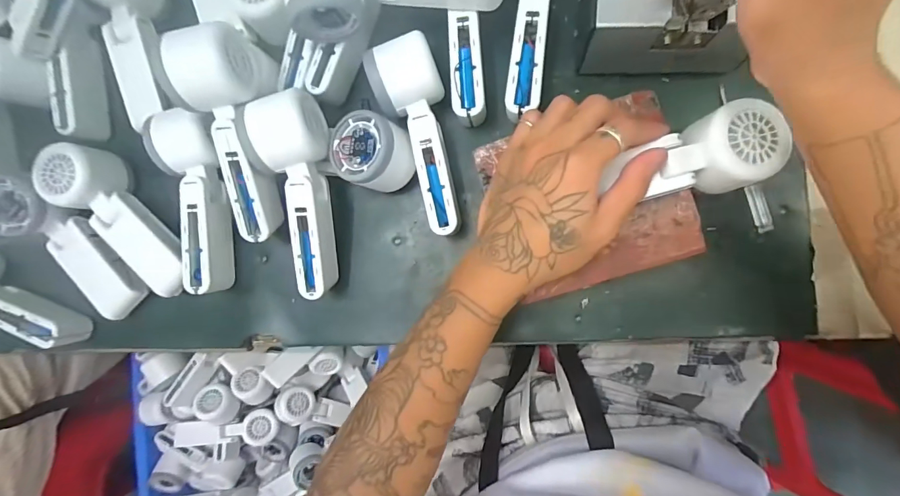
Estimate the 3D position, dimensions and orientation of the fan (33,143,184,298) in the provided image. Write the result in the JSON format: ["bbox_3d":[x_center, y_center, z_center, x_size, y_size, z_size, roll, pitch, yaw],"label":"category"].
[{"bbox_3d":[-0.296,-0.021,0.382,0.052,0.054,0.151,-43,83,5],"label":"fan"}]

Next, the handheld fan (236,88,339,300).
[{"bbox_3d":[-0.125,-0.043,0.356,0.051,0.057,0.165,1,108,18],"label":"handheld fan"}]

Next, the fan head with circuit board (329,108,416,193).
[{"bbox_3d":[-0.064,-0.079,0.354,0.065,0.049,0.058,9,89,9],"label":"fan head with circuit board"}]

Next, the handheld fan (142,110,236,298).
[{"bbox_3d":[-0.224,-0.042,0.384,0.044,0.054,0.166,-11,86,8],"label":"handheld fan"}]

